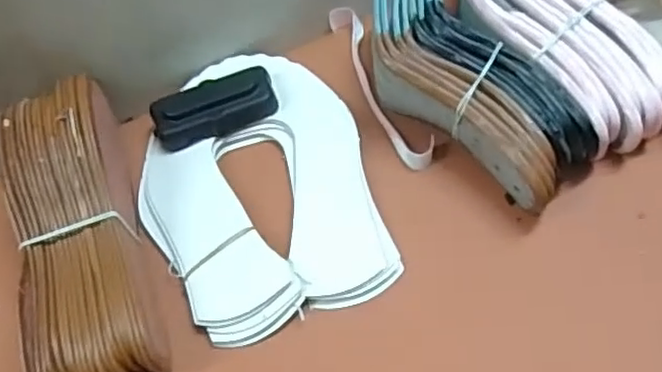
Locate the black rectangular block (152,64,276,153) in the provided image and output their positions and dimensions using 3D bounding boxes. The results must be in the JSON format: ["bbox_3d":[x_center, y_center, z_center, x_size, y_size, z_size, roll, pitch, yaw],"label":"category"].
[{"bbox_3d":[-0.102,-0.071,0.564,0.107,0.026,0.049,-23,58,-9],"label":"black rectangular block"}]

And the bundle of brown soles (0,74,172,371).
[{"bbox_3d":[-0.187,0.040,0.483,0.086,0.081,0.245,-16,59,-6],"label":"bundle of brown soles"}]

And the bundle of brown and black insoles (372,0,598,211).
[{"bbox_3d":[0.107,-0.082,0.527,0.110,0.082,0.228,-32,60,-14],"label":"bundle of brown and black insoles"}]

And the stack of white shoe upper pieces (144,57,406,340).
[{"bbox_3d":[-0.064,-0.005,0.533,0.179,0.011,0.252,-18,61,-6],"label":"stack of white shoe upper pieces"}]

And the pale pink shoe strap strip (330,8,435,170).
[{"bbox_3d":[0.041,-0.095,0.580,0.031,0.014,0.193,-22,58,-8],"label":"pale pink shoe strap strip"}]

